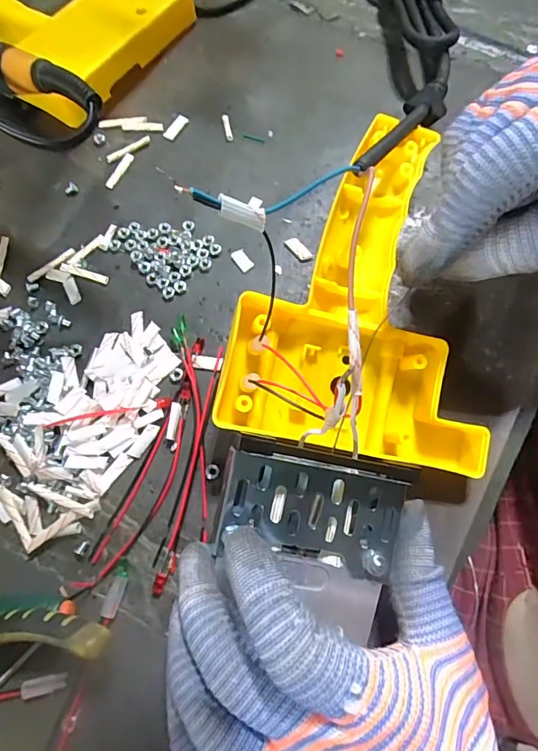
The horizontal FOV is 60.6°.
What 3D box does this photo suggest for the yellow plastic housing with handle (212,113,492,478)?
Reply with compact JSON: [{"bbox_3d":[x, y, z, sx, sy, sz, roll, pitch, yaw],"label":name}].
[{"bbox_3d":[0.048,-0.040,0.223,0.124,0.032,0.155,9,93,-5],"label":"yellow plastic housing with handle"}]

